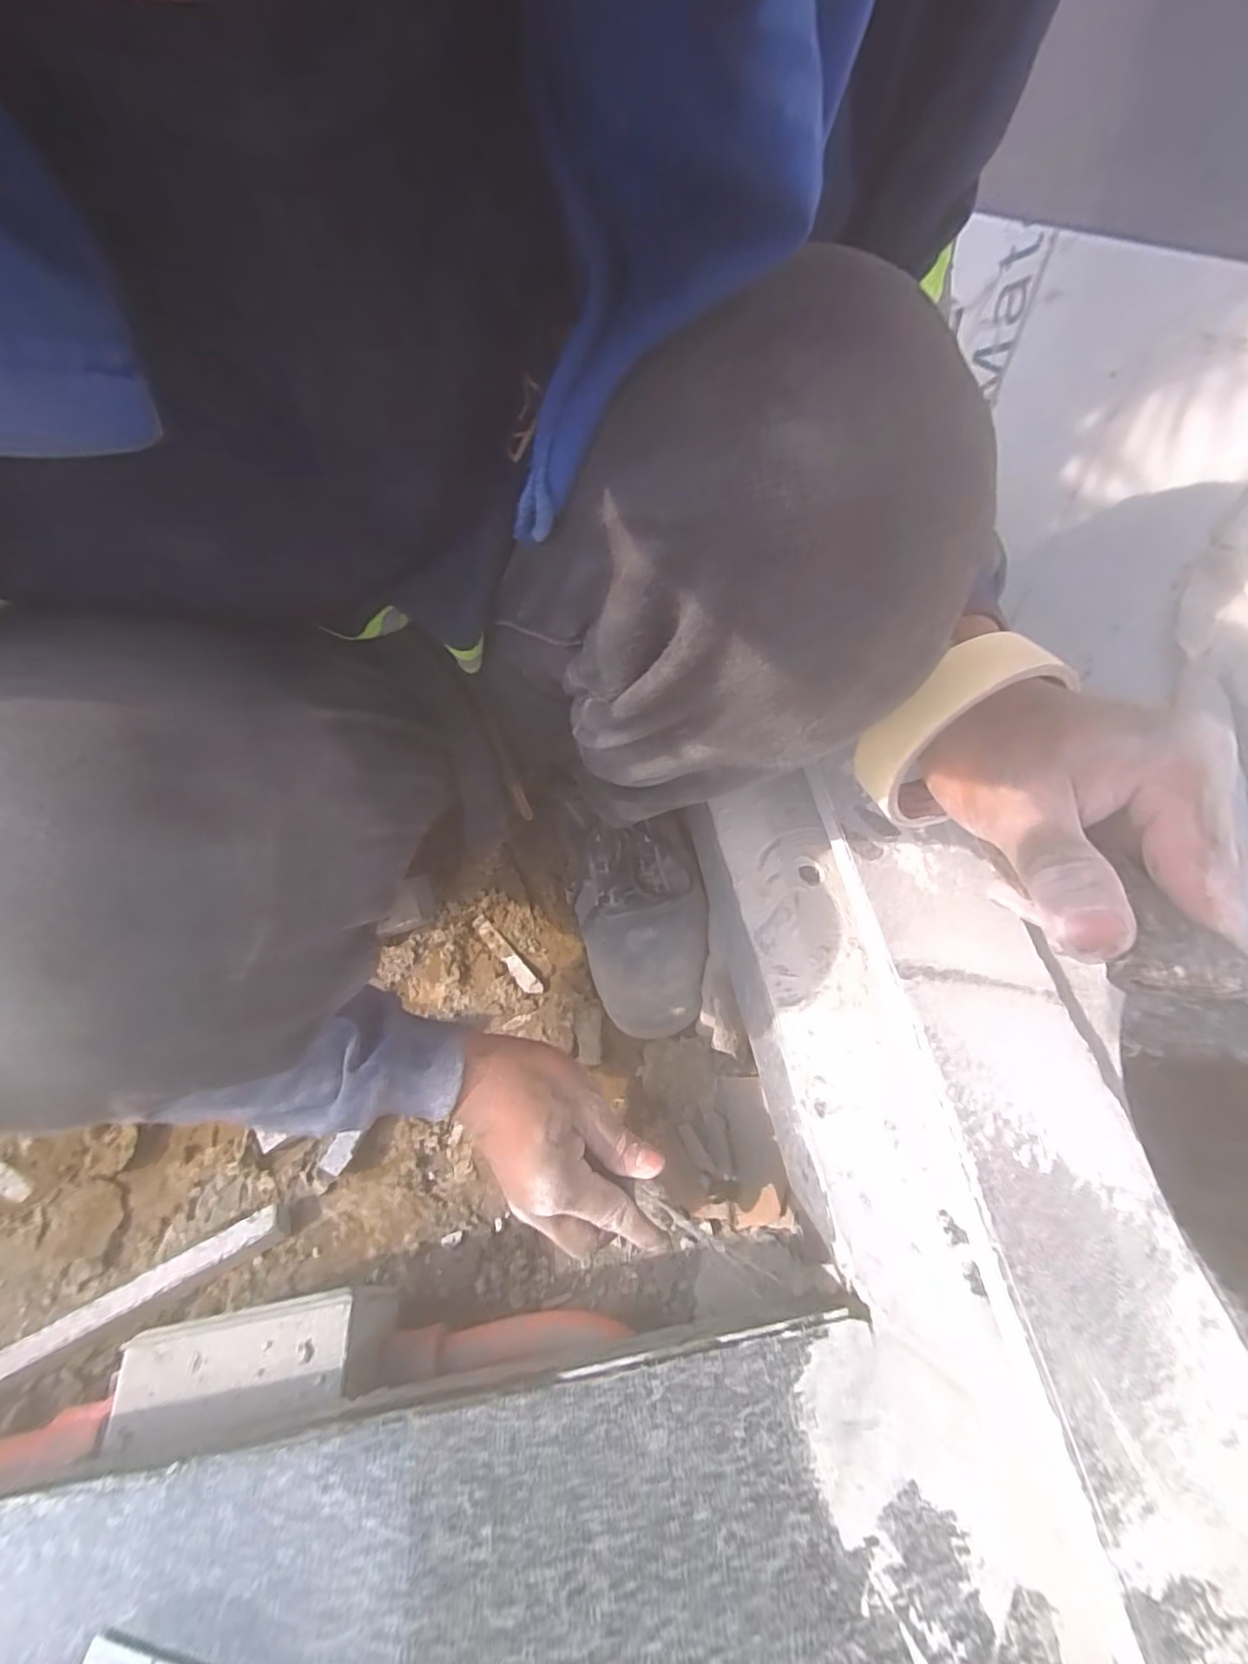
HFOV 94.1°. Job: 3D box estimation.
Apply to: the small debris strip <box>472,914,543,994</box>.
[{"bbox_3d":[-0.110,0.111,0.535,0.015,0.008,0.104,-35,59,-22],"label":"small debris strip"}]

